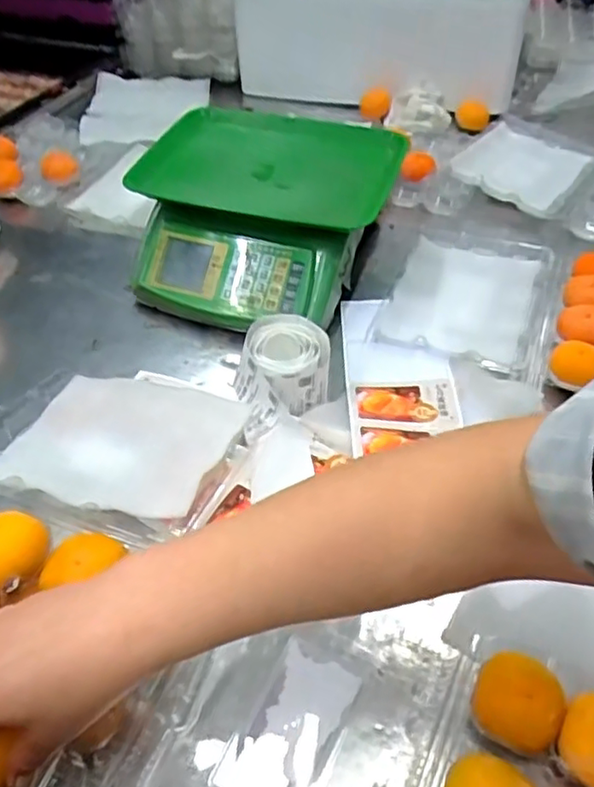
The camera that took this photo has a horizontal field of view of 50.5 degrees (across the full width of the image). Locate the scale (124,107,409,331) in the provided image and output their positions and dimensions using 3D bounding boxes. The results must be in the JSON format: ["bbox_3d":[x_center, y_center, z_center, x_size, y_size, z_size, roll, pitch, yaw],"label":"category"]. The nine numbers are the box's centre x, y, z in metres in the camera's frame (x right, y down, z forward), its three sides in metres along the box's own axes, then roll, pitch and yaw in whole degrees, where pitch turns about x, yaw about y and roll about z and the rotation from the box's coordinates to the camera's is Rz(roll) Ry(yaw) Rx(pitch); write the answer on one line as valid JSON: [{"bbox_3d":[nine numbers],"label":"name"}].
[{"bbox_3d":[-0.046,-0.220,0.759,0.292,0.121,0.303,16,53,6],"label":"scale"}]

